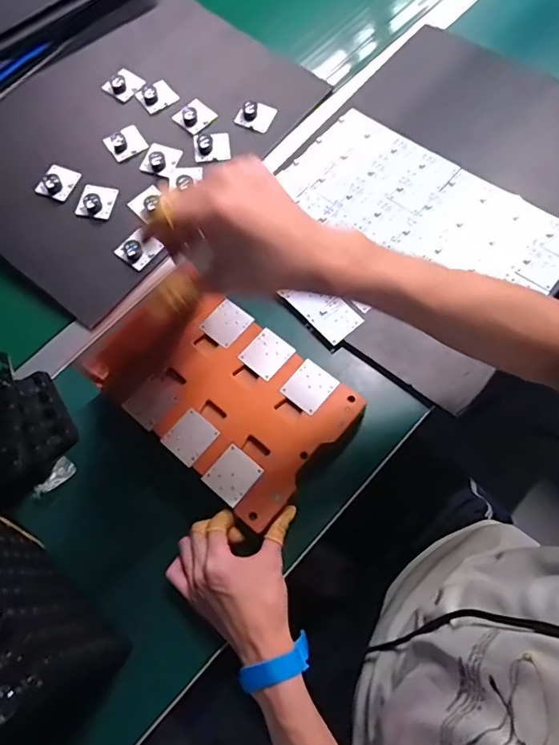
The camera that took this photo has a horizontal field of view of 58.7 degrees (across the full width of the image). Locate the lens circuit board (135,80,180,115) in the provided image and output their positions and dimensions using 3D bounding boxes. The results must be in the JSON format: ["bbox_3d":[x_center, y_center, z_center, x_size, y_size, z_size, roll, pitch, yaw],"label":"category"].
[{"bbox_3d":[-0.178,-0.403,0.725,0.051,0.013,0.044,-33,69,-8],"label":"lens circuit board"}]

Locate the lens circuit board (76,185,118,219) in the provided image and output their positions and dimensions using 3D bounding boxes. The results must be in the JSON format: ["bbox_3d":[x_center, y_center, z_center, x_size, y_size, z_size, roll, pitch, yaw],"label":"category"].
[{"bbox_3d":[-0.247,-0.234,0.674,0.049,0.017,0.053,6,69,8],"label":"lens circuit board"}]

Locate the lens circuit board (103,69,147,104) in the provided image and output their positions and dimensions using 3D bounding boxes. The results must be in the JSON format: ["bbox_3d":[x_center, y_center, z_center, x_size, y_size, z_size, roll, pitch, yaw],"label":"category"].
[{"bbox_3d":[-0.229,-0.424,0.736,0.051,0.013,0.047,37,76,17],"label":"lens circuit board"}]

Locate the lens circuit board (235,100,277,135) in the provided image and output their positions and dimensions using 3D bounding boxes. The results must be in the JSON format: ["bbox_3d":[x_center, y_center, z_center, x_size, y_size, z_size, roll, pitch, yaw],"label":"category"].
[{"bbox_3d":[-0.033,-0.370,0.714,0.047,0.019,0.044,20,72,13],"label":"lens circuit board"}]

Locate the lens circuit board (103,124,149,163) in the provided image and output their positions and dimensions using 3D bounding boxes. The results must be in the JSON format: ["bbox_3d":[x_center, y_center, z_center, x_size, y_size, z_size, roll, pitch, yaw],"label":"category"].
[{"bbox_3d":[-0.217,-0.326,0.698,0.051,0.017,0.047,-34,69,-8],"label":"lens circuit board"}]

